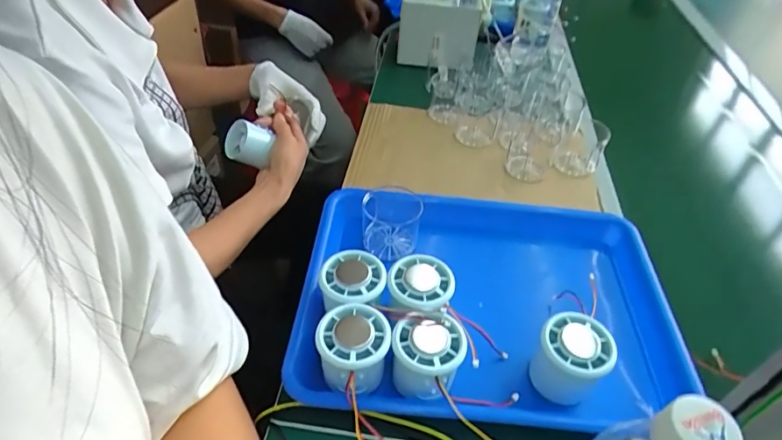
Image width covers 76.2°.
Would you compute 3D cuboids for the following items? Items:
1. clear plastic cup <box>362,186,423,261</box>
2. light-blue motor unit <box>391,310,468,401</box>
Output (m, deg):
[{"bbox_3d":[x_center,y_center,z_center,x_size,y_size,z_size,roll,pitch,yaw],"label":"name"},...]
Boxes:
[{"bbox_3d":[0.001,0.002,0.524,0.059,0.063,0.056,4,43,-4],"label":"clear plastic cup"},{"bbox_3d":[0.028,0.105,0.392,0.053,0.043,0.051,4,43,-4],"label":"light-blue motor unit"}]

